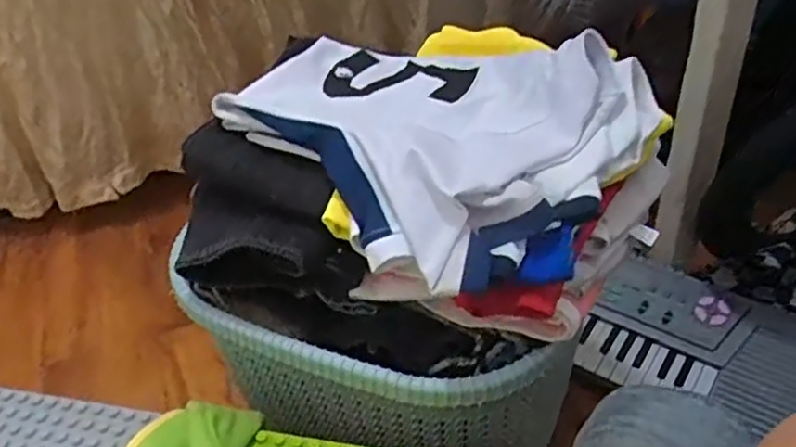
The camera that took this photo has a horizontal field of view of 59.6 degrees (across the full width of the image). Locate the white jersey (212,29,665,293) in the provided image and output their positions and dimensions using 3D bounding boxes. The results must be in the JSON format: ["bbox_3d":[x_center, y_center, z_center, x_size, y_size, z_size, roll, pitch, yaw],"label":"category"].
[{"bbox_3d":[0.024,-0.101,0.627,0.362,0.086,0.277,30,51,35],"label":"white jersey"}]

